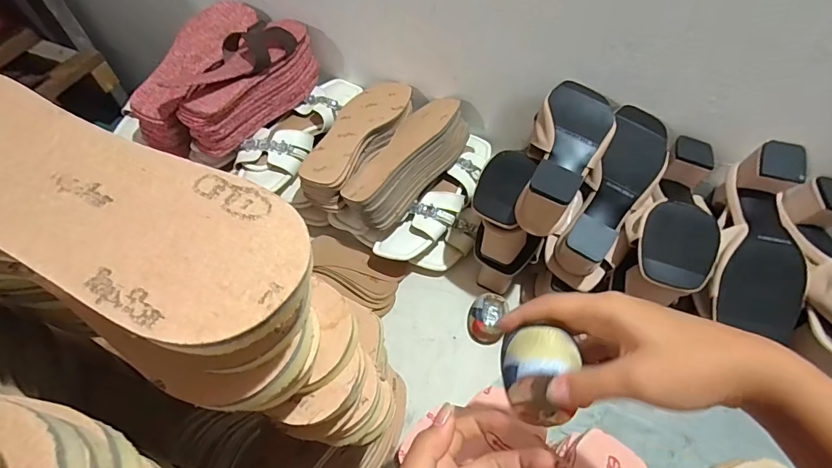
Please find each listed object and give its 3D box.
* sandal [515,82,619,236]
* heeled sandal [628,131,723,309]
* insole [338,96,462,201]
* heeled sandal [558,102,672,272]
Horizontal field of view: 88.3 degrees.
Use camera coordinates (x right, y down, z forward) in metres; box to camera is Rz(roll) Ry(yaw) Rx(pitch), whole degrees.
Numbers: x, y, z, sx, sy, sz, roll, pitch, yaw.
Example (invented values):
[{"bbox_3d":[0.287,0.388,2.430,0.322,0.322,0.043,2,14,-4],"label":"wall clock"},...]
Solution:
[{"bbox_3d":[0.183,-0.089,0.528,0.090,0.117,0.231,20,58,14],"label":"sandal"},{"bbox_3d":[0.318,-0.018,0.532,0.096,0.081,0.228,22,59,16],"label":"heeled sandal"},{"bbox_3d":[-0.021,-0.129,0.630,0.085,0.011,0.236,8,49,37],"label":"insole"},{"bbox_3d":[0.252,-0.055,0.543,0.073,0.065,0.239,27,75,18],"label":"heeled sandal"}]

